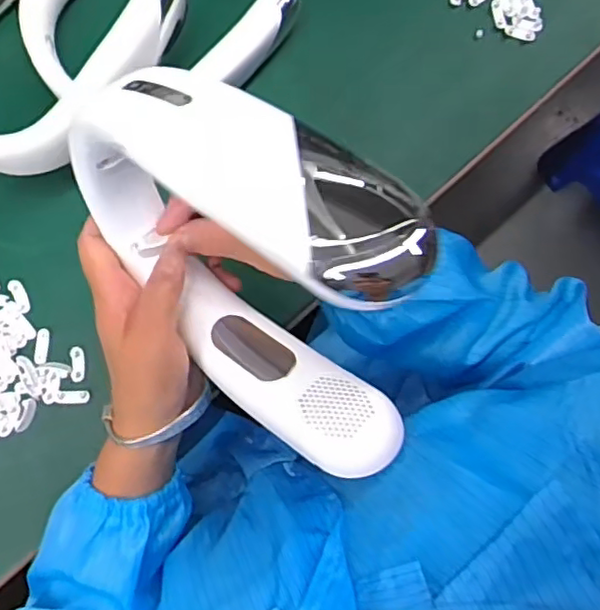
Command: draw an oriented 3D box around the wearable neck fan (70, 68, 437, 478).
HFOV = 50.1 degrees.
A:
[{"bbox_3d":[-0.030,-0.018,0.325,0.204,0.187,0.065,32,58,29],"label":"wearable neck fan"}]

